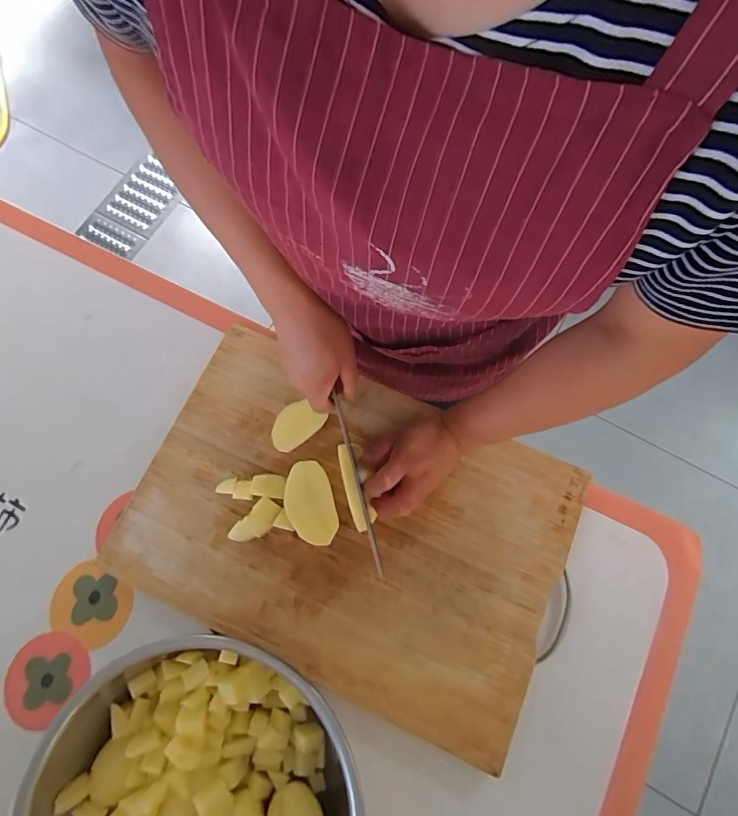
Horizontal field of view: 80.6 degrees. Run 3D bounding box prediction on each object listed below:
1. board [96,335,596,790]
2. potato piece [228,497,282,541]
[{"bbox_3d":[-0.028,0.130,0.504,0.485,0.026,0.328,22,77,7],"label":"board"},{"bbox_3d":[-0.131,0.132,0.500,0.030,0.013,0.061,43,80,11],"label":"potato piece"}]

